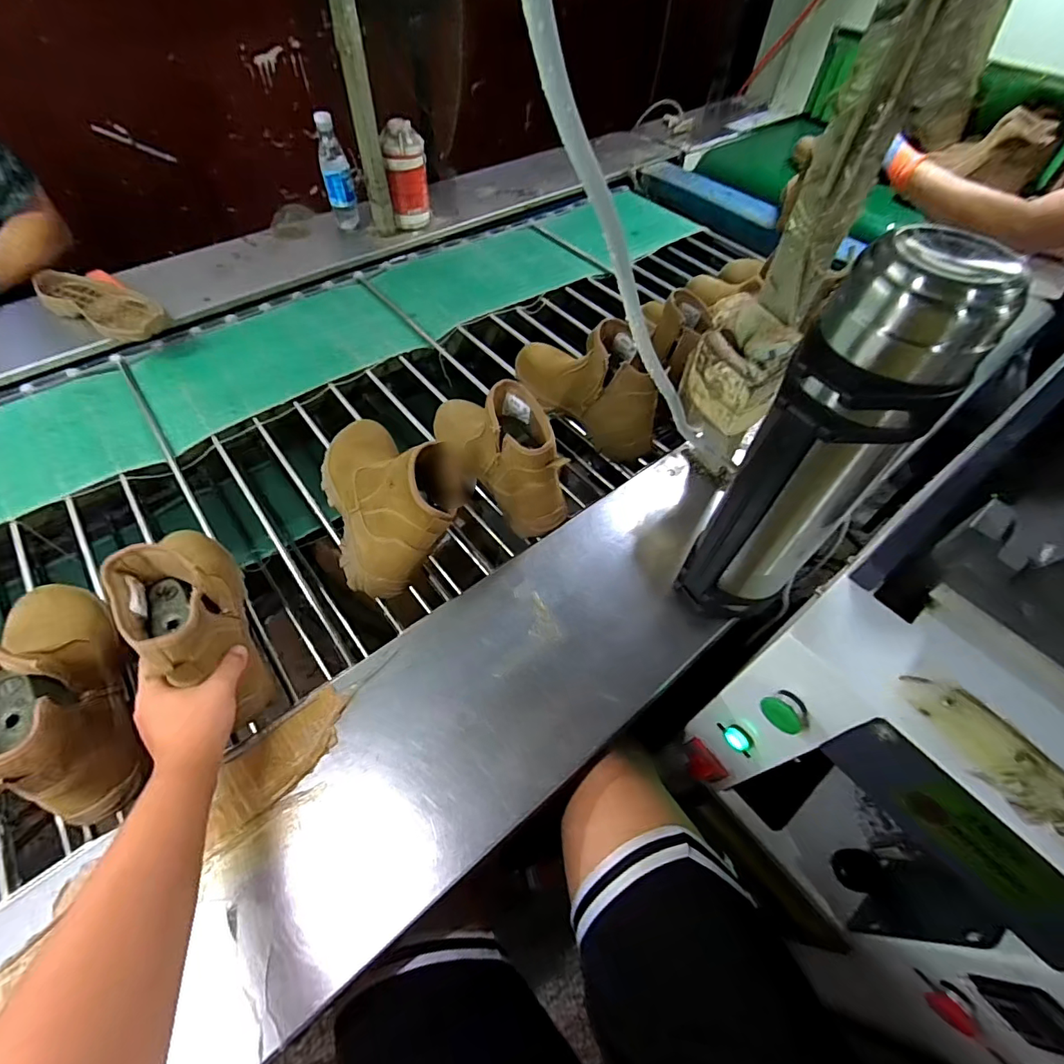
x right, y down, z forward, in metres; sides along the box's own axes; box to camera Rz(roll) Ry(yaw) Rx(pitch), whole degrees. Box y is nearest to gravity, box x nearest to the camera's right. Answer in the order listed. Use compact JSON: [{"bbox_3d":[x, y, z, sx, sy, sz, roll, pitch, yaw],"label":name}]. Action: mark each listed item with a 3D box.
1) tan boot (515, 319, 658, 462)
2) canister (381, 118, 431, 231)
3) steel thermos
[{"bbox_3d":[0.084,-0.242,0.781,0.280,0.174,0.095,41,64,21],"label":"tan boot"},{"bbox_3d":[-0.277,-0.790,1.100,0.078,0.187,0.075,-1,57,-3],"label":"canister"},{"bbox_3d":[0.249,-0.050,0.453,0.115,0.378,0.106,30,60,16],"label":"steel thermos"}]

